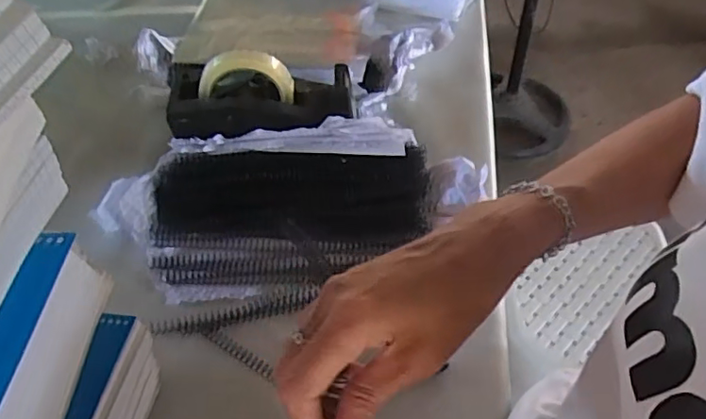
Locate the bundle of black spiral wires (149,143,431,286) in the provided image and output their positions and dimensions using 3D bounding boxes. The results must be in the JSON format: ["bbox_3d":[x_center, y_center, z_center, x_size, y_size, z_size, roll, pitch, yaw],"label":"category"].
[{"bbox_3d":[-0.064,0.005,0.583,0.291,0.037,0.147,-5,51,1],"label":"bundle of black spiral wires"}]

